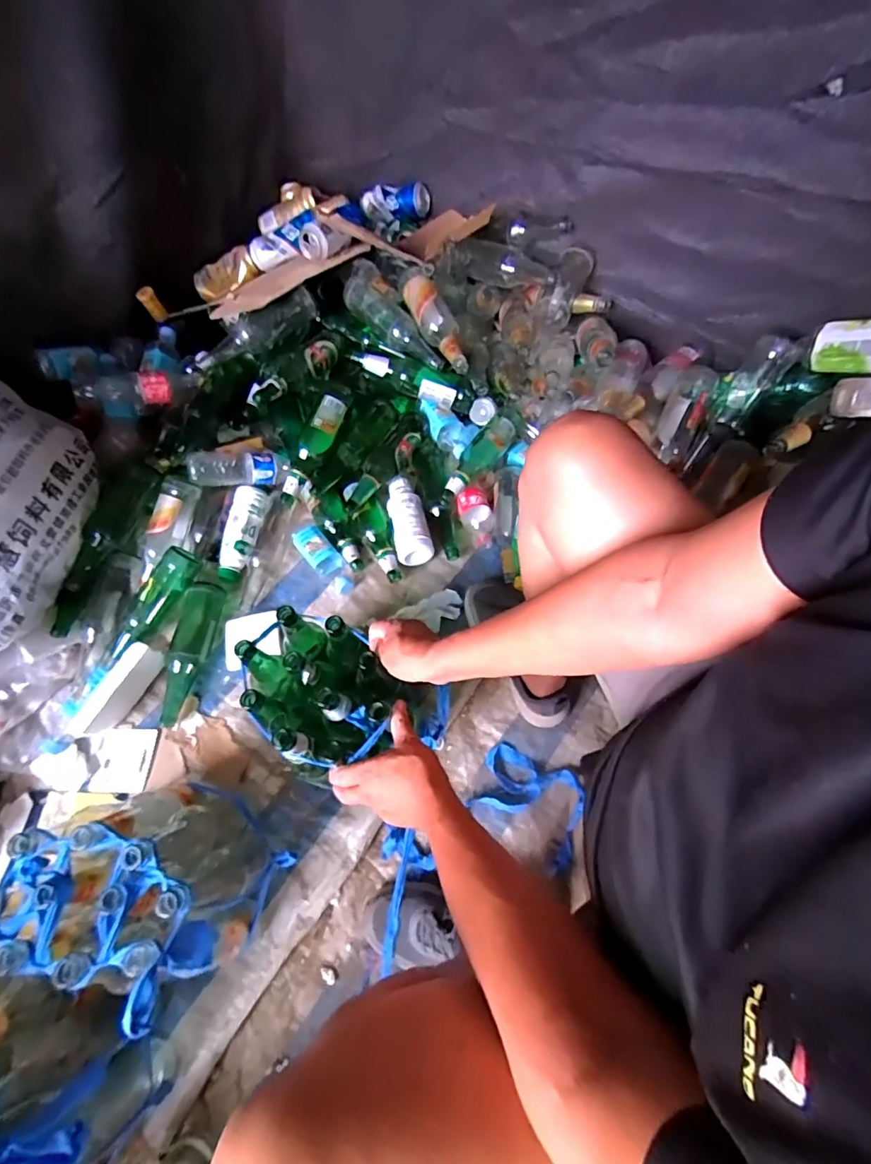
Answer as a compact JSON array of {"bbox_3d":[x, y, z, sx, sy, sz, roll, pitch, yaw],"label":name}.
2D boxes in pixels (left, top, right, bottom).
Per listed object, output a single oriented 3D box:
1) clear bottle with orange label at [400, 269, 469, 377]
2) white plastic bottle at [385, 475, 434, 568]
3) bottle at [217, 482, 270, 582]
[{"bbox_3d":[-0.008,-0.531,0.953,0.067,0.068,0.286,-21,65,-8],"label":"clear bottle with orange label"},{"bbox_3d":[-0.059,-0.124,0.977,0.074,0.068,0.192,-16,64,-6],"label":"white plastic bottle"},{"bbox_3d":[-0.385,-0.097,0.975,0.071,0.047,0.194,7,64,5],"label":"bottle"}]

